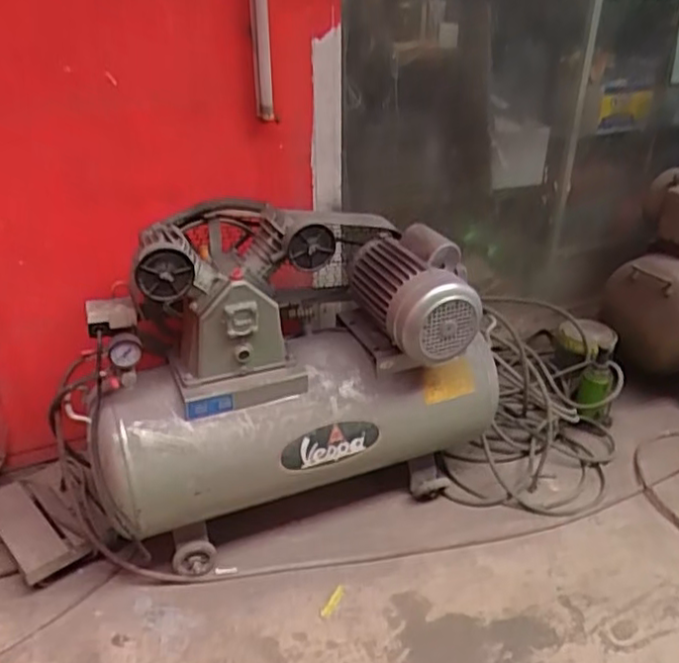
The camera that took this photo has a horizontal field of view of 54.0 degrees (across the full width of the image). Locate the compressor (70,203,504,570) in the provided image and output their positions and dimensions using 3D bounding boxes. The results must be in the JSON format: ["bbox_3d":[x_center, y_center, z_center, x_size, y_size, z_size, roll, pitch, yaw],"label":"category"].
[{"bbox_3d":[-0.124,0.057,1.519,0.910,0.690,0.430,-11,32,-17],"label":"compressor"}]

